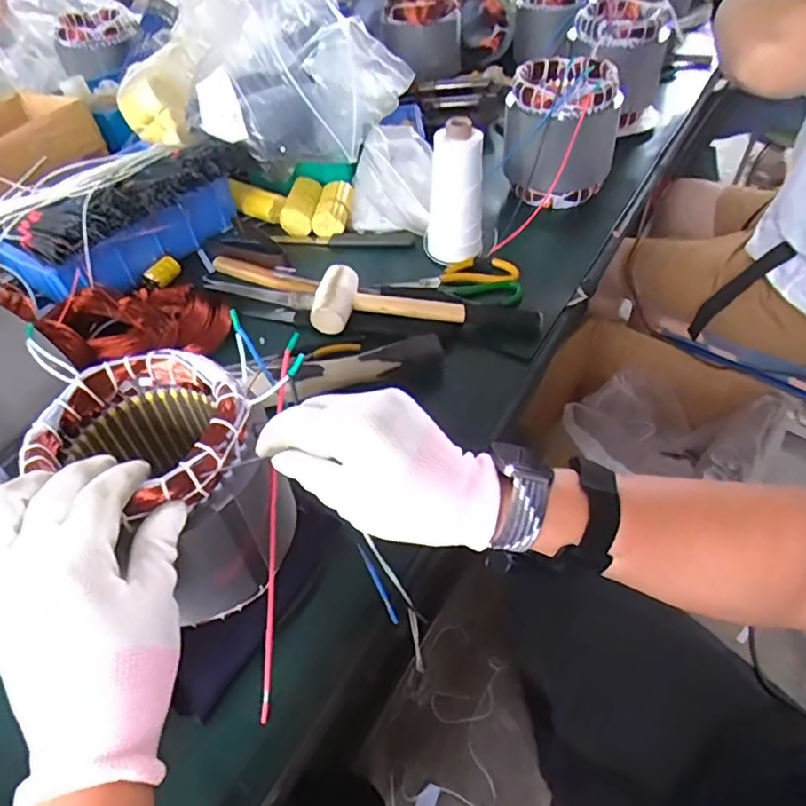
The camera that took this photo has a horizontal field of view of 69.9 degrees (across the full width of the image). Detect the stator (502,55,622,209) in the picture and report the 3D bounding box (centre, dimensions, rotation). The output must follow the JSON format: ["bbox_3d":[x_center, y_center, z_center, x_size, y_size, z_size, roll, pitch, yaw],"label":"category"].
[{"bbox_3d":[0.224,-0.385,0.821,0.153,0.155,0.131,10,49,12],"label":"stator"}]

